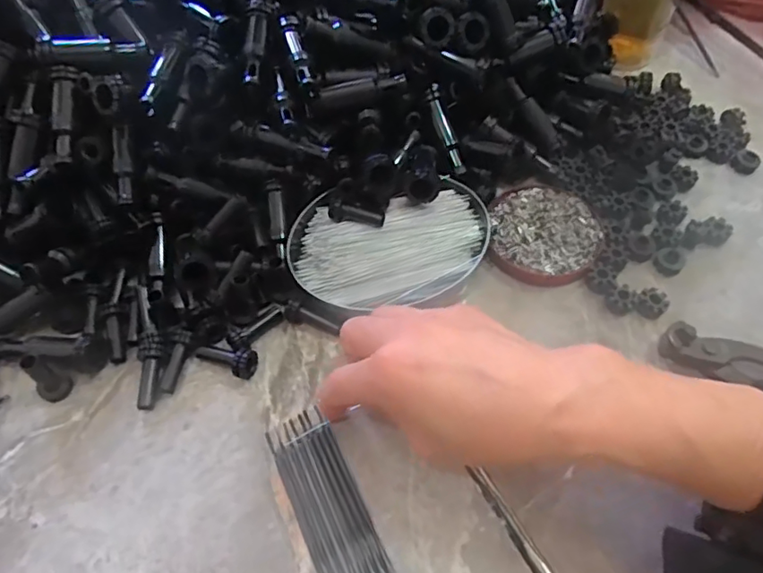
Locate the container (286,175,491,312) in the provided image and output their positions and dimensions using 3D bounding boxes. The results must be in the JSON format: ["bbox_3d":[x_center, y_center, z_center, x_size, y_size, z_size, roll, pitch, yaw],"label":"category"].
[{"bbox_3d":[0.008,-0.028,0.383,0.133,0.025,0.106,-22,60,-13],"label":"container"}]

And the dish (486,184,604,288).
[{"bbox_3d":[0.116,-0.038,0.394,0.075,0.013,0.080,0,57,0],"label":"dish"}]

